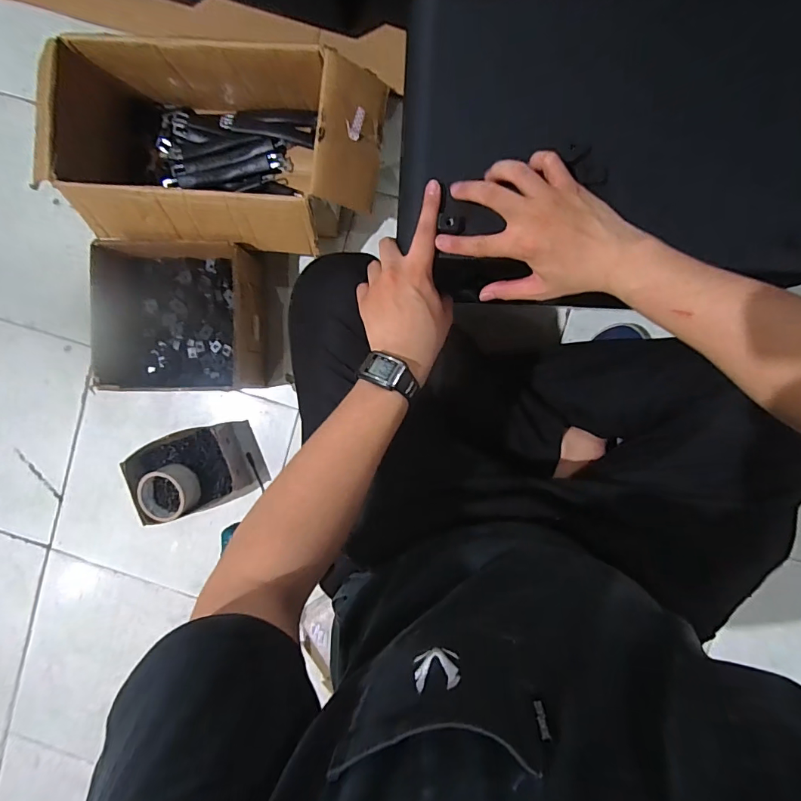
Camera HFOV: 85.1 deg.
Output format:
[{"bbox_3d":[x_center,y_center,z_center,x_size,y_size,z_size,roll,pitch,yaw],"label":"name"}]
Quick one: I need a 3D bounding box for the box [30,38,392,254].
[{"bbox_3d":[-0.281,-0.371,0.684,0.499,0.151,0.266,7,94,4],"label":"box"}]

